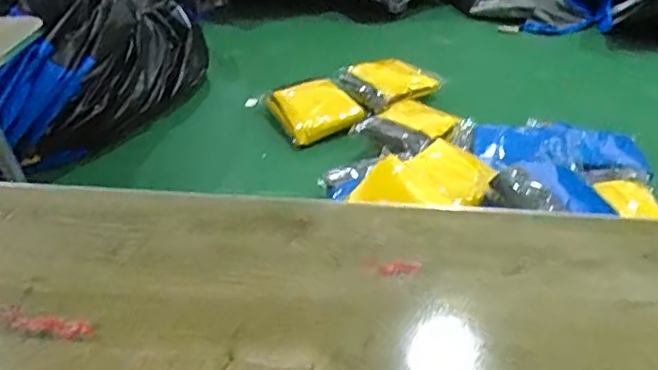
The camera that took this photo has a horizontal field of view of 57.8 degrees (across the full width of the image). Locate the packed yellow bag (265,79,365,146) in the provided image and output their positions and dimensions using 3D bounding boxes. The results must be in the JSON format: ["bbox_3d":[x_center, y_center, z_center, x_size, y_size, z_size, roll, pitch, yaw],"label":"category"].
[{"bbox_3d":[-0.043,-0.225,1.745,0.227,0.087,0.236,-18,40,-17],"label":"packed yellow bag"}]

